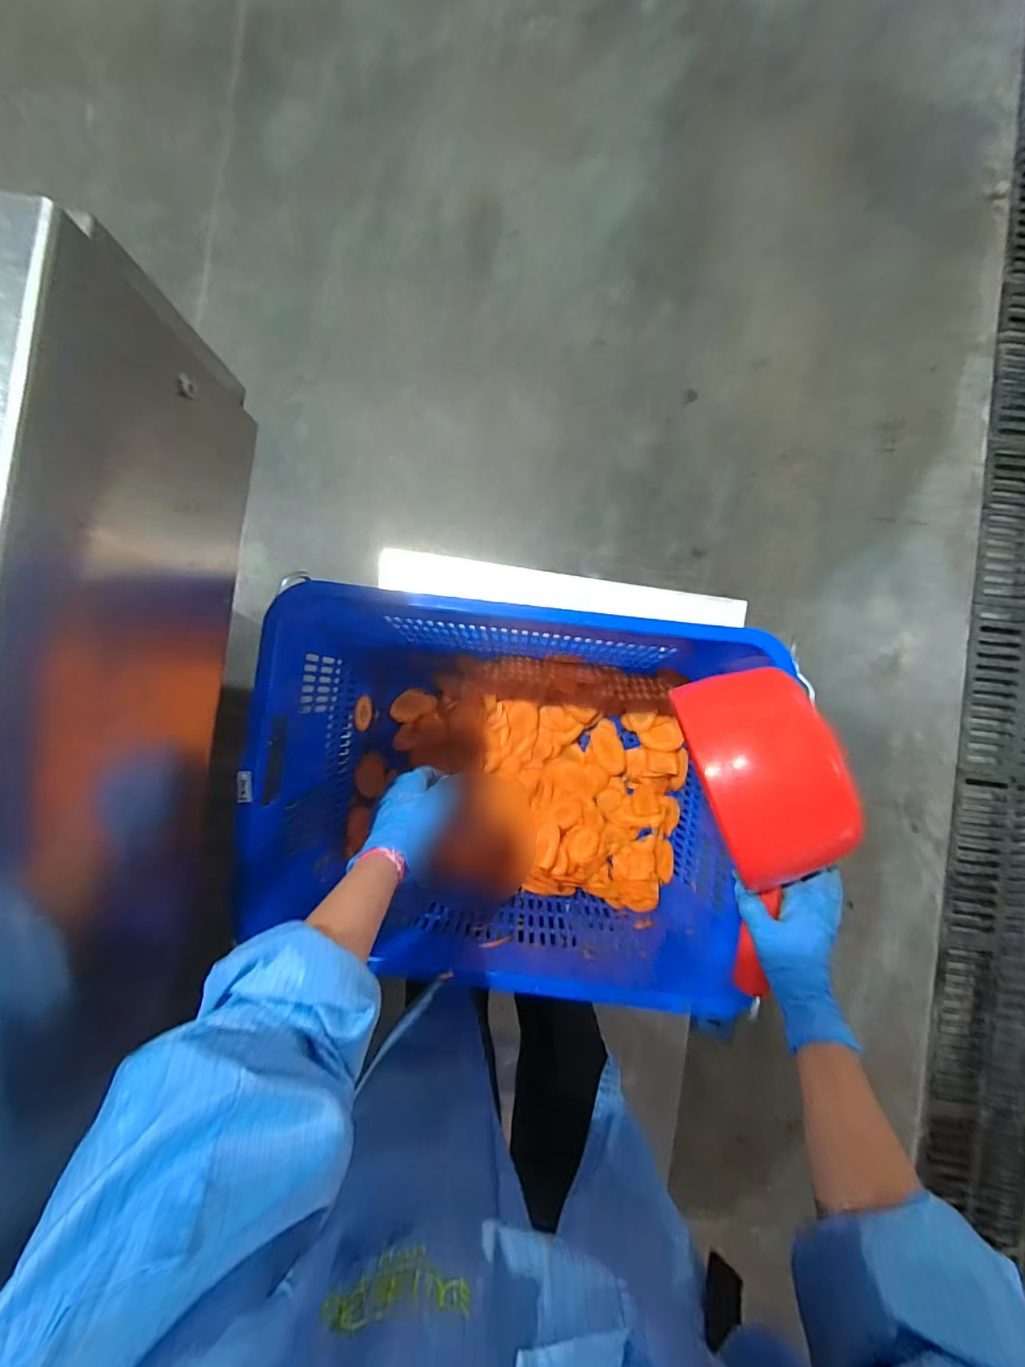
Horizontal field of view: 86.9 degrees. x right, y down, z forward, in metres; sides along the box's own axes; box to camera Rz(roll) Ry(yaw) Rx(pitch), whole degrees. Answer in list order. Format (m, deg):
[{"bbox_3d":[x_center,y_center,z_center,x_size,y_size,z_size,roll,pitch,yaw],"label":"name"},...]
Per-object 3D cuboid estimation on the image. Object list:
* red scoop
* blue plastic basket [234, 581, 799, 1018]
[{"bbox_3d":[0.228,0.132,0.480,0.116,0.094,0.285,-12,99,1],"label":"red scoop"},{"bbox_3d":[-0.007,0.123,0.739,0.573,0.282,0.429,7,87,2],"label":"blue plastic basket"}]

